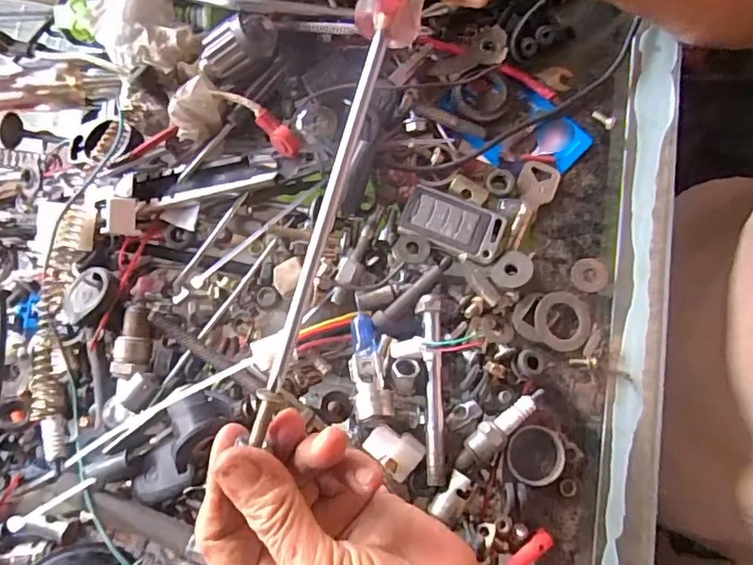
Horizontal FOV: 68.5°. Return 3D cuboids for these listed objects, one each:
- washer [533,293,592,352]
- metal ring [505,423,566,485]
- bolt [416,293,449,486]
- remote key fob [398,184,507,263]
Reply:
[{"bbox_3d":[0.105,0.021,0.310,0.034,0.006,0.031,0,77,1],"label":"washer"},{"bbox_3d":[0.085,0.091,0.292,0.033,0.011,0.031,0,77,1],"label":"metal ring"},{"bbox_3d":[0.031,0.055,0.295,0.016,0.019,0.098,-1,77,1],"label":"bolt"},{"bbox_3d":[0.044,-0.035,0.319,0.057,0.005,0.032,22,78,6],"label":"remote key fob"}]

